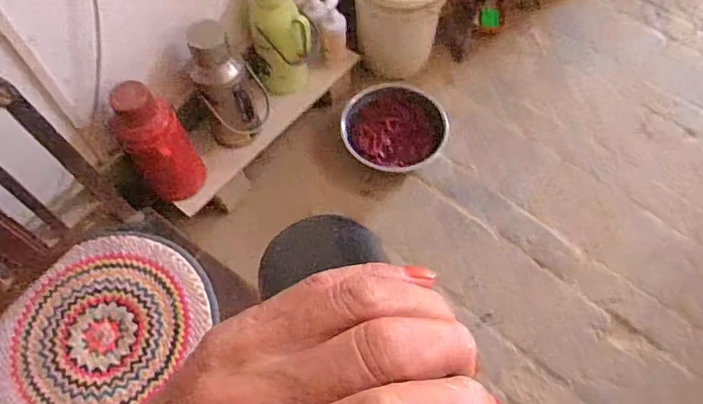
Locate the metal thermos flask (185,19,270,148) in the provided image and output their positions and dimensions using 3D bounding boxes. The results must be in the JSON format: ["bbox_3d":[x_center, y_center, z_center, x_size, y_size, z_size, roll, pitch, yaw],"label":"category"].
[{"bbox_3d":[-0.345,-0.334,1.459,0.183,0.386,0.142,-17,64,-9],"label":"metal thermos flask"}]

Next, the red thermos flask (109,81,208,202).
[{"bbox_3d":[-0.529,-0.151,1.398,0.171,0.352,0.141,-35,68,-17],"label":"red thermos flask"}]

